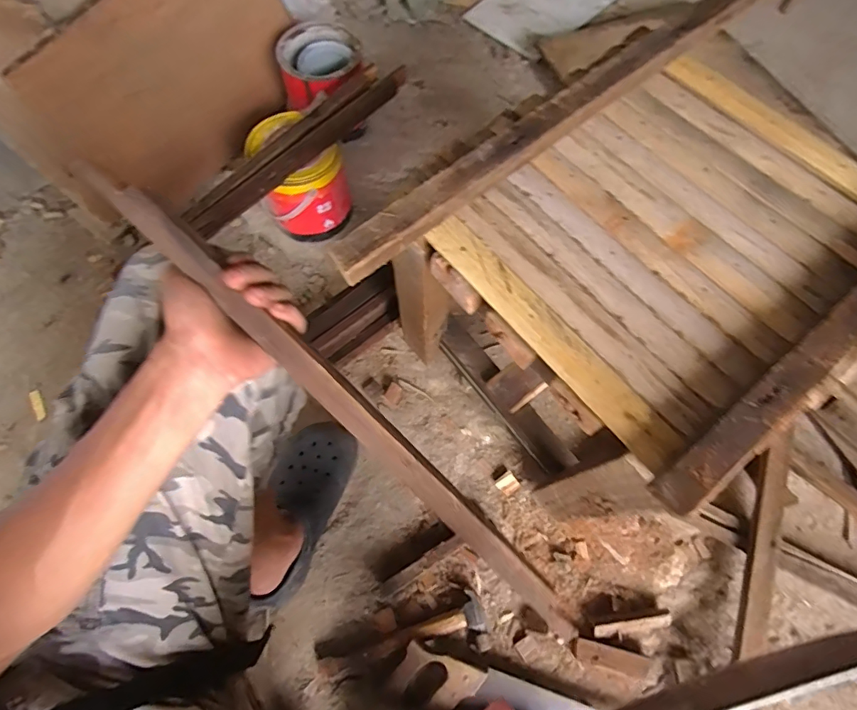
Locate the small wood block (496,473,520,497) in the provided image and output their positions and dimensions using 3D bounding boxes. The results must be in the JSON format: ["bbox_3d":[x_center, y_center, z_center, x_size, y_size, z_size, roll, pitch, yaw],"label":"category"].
[{"bbox_3d":[0.126,0.207,0.767,0.032,0.011,0.027,-33,72,-13],"label":"small wood block"}]

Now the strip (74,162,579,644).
[{"bbox_3d":[-0.050,0.056,0.385,0.513,0.019,0.028,46,76,-11],"label":"strip"}]

